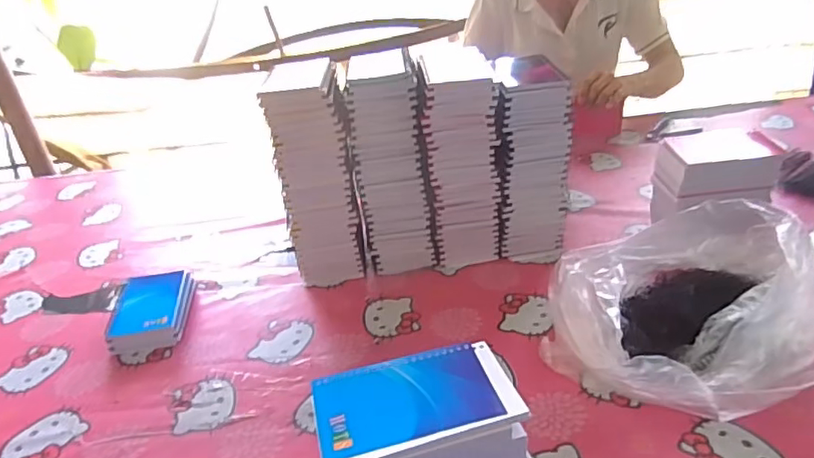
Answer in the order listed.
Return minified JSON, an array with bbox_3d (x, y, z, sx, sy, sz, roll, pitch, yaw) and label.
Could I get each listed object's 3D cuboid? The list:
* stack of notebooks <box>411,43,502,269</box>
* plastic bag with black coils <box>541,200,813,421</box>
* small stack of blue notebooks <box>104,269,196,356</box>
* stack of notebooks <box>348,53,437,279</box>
[{"bbox_3d":[0.073,-0.103,0.819,0.095,0.280,0.137,-6,31,-1],"label":"stack of notebooks"},{"bbox_3d":[0.317,0.076,0.650,0.275,0.134,0.271,21,40,36],"label":"plastic bag with black coils"},{"bbox_3d":[-0.350,0.111,0.787,0.088,0.035,0.138,-8,31,-4],"label":"small stack of blue notebooks"},{"bbox_3d":[-0.022,-0.100,0.827,0.100,0.292,0.131,-6,31,-1],"label":"stack of notebooks"}]

